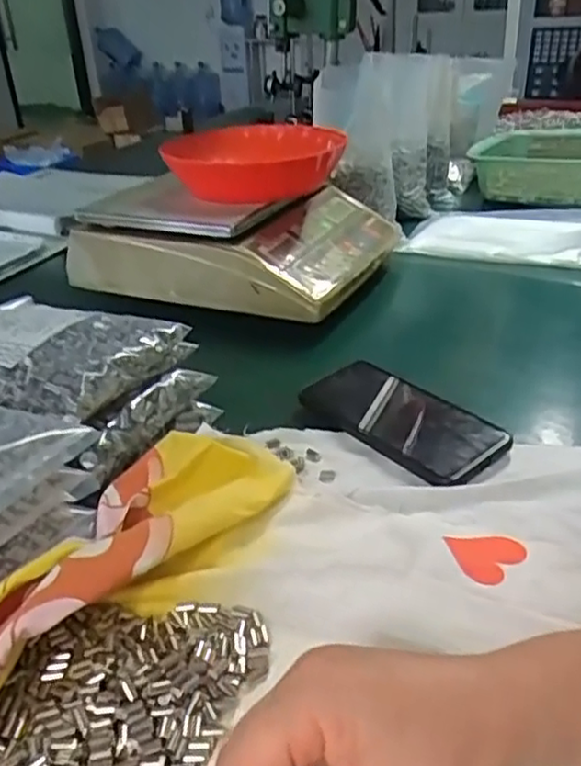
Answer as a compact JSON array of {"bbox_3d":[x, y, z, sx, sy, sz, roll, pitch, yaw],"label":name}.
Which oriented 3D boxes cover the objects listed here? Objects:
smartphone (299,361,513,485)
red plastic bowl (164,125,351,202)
[{"bbox_3d":[0.085,0.025,0.525,0.075,0.013,0.163,-23,36,-31],"label":"smartphone"},{"bbox_3d":[-0.042,-0.253,0.782,0.206,0.058,0.167,11,33,22],"label":"red plastic bowl"}]

